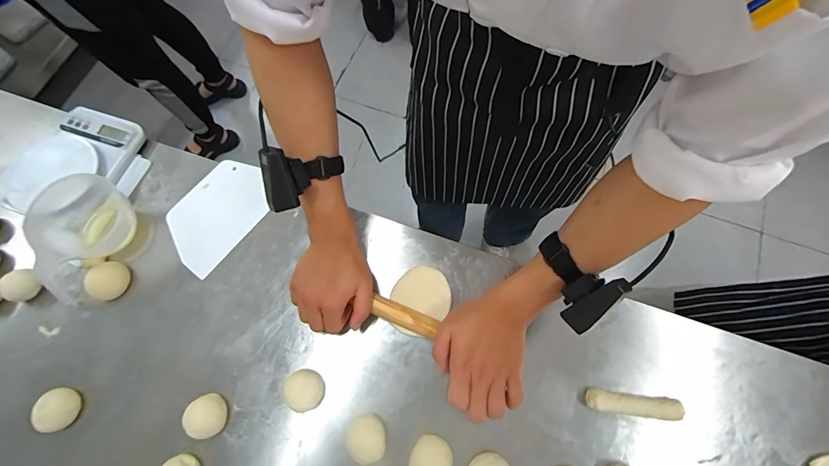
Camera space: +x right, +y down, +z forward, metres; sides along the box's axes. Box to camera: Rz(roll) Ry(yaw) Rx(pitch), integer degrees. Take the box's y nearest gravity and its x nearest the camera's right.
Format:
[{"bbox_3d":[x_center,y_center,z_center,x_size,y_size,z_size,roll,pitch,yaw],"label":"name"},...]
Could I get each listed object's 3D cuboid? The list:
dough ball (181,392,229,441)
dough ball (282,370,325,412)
[{"bbox_3d":[-0.265,0.233,0.462,0.045,0.022,0.049,0,73,1],"label":"dough ball"},{"bbox_3d":[-0.140,0.201,0.469,0.048,0.026,0.047,0,73,1],"label":"dough ball"}]

